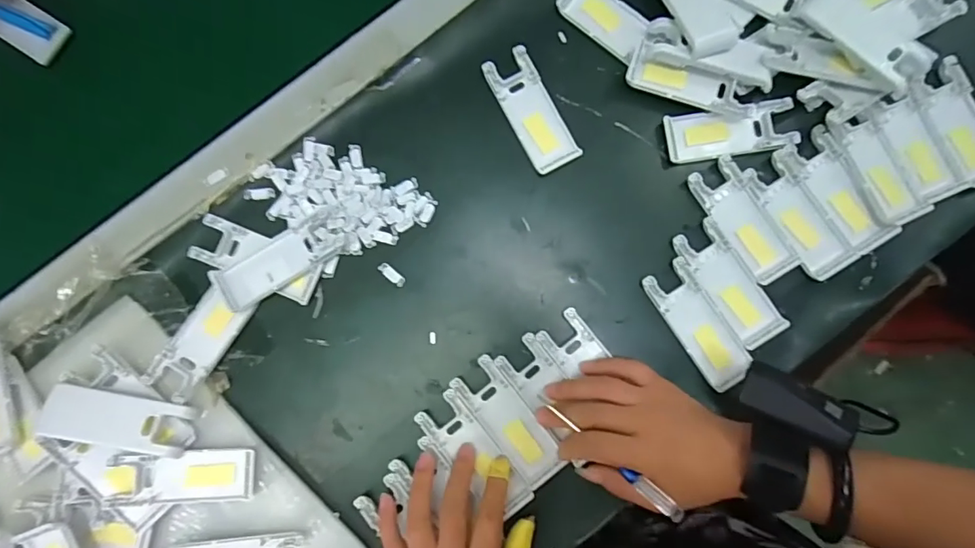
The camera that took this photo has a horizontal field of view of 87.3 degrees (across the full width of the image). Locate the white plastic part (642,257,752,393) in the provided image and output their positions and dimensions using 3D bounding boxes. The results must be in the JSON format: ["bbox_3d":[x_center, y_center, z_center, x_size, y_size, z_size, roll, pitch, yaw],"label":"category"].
[{"bbox_3d":[0.170,0.039,0.409,0.040,0.008,0.102,-33,85,-2],"label":"white plastic part"}]

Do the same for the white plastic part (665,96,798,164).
[{"bbox_3d":[0.201,-0.119,0.424,0.103,0.008,0.041,-8,85,0],"label":"white plastic part"}]

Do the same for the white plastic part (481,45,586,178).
[{"bbox_3d":[0.038,-0.137,0.432,0.040,0.008,0.106,-28,85,-1],"label":"white plastic part"}]

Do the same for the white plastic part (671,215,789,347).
[{"bbox_3d":[0.197,0.007,0.413,0.039,0.008,0.105,-32,85,-2],"label":"white plastic part"}]

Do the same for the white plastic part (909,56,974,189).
[{"bbox_3d":[0.385,-0.122,0.415,0.044,0.012,0.101,-24,85,-1],"label":"white plastic part"}]

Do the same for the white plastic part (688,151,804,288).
[{"bbox_3d":[0.210,-0.044,0.419,0.039,0.007,0.105,-33,85,-2],"label":"white plastic part"}]

